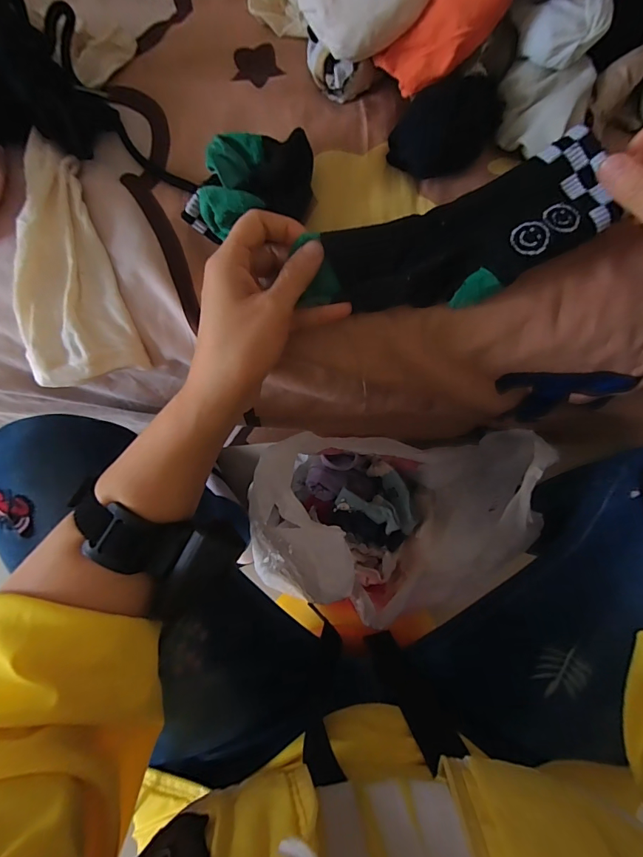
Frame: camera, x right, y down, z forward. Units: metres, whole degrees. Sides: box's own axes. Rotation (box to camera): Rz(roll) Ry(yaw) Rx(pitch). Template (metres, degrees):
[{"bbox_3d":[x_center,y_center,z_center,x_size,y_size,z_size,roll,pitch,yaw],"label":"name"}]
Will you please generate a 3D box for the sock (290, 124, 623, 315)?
[{"bbox_3d":[0.090,-0.123,0.281,0.195,0.030,0.071,-20,82,3],"label":"sock"}]

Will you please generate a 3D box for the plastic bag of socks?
[{"bbox_3d":[0.094,0.132,0.559,0.337,0.281,0.225,-2,80,0],"label":"plastic bag of socks"}]

